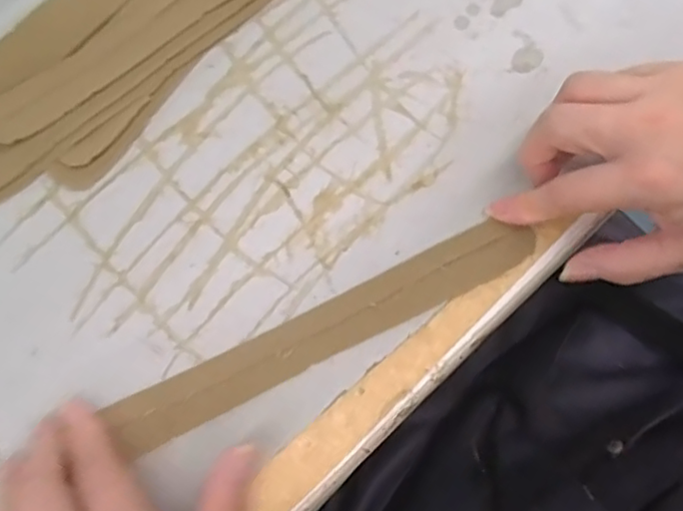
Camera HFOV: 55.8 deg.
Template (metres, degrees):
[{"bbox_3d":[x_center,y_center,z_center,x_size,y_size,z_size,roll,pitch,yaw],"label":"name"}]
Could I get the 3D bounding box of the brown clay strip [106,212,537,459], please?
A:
[{"bbox_3d":[-0.006,0.034,0.318,0.220,0.008,0.027,-27,71,-7],"label":"brown clay strip"}]

